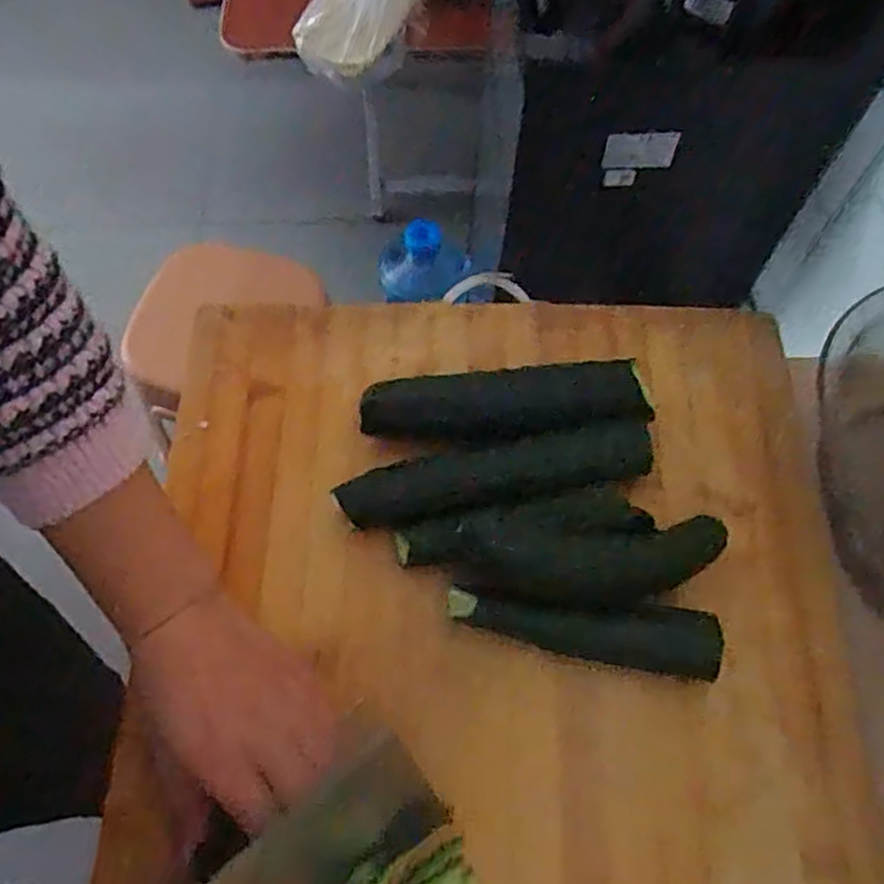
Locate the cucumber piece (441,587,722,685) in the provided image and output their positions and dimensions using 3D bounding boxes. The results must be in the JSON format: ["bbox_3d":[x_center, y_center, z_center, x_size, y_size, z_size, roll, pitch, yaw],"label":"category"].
[{"bbox_3d":[0.069,0.094,0.366,0.131,0.032,0.030,10,65,4],"label":"cucumber piece"}]

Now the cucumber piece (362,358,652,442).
[{"bbox_3d":[0.034,-0.018,0.414,0.161,0.033,0.040,-4,65,-2],"label":"cucumber piece"}]

